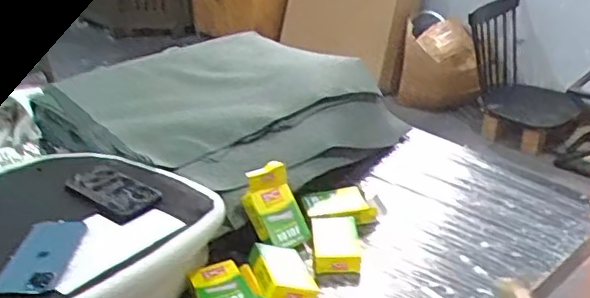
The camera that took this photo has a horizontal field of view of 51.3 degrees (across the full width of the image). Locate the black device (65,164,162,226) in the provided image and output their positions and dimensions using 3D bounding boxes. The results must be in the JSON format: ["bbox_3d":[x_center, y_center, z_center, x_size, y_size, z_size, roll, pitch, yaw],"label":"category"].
[{"bbox_3d":[-0.294,0.067,0.989,0.171,0.013,0.100,19,34,34],"label":"black device"}]

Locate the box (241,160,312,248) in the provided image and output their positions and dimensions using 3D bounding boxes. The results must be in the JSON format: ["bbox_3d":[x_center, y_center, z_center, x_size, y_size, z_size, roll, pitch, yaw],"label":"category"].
[{"bbox_3d":[-0.033,0.097,1.040,0.092,0.143,0.045,-10,-13,-31],"label":"box"}]

